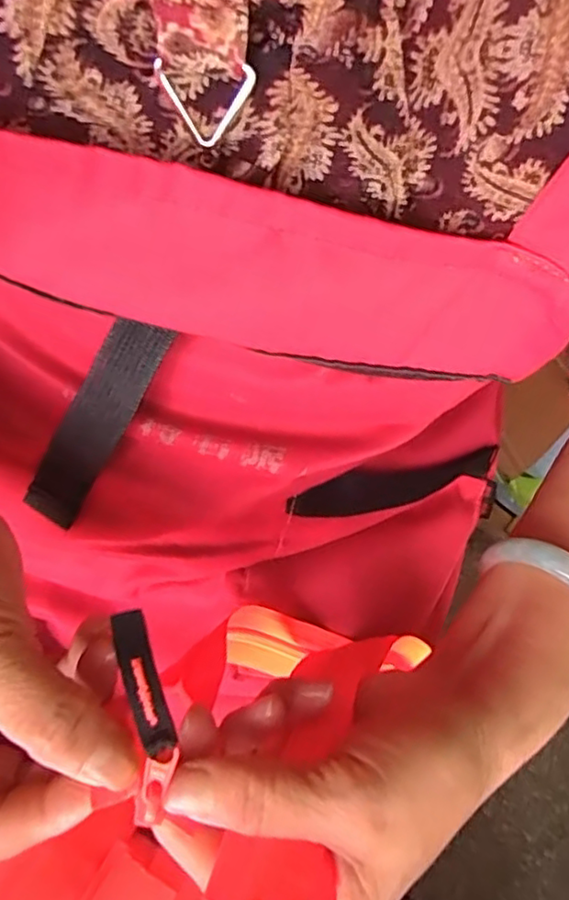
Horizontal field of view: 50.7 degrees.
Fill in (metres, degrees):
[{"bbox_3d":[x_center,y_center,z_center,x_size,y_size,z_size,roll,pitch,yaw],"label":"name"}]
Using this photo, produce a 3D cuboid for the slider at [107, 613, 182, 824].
[{"bbox_3d":[-0.045,0.086,0.197,0.015,0.005,0.064,-12,73,-4],"label":"slider"}]

